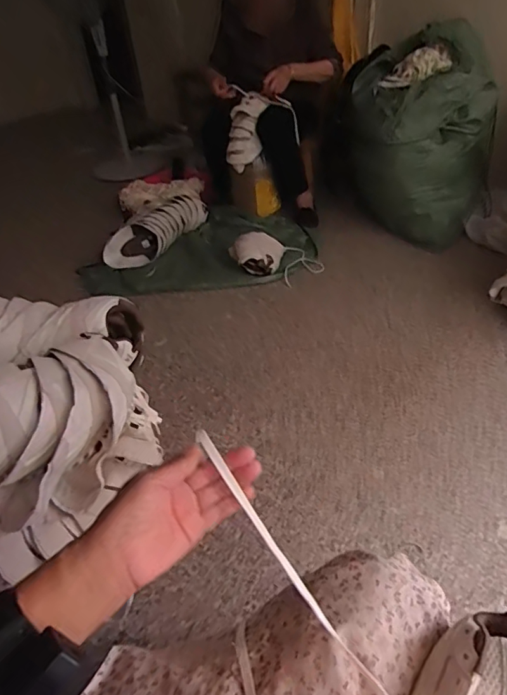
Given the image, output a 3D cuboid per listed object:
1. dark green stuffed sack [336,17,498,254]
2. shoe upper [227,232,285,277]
[{"bbox_3d":[0.546,-0.720,1.735,0.545,0.566,0.445,9,40,19],"label":"dark green stuffed sack"},{"bbox_3d":[0.017,-0.305,1.642,0.179,0.128,0.129,-9,38,-3],"label":"shoe upper"}]

